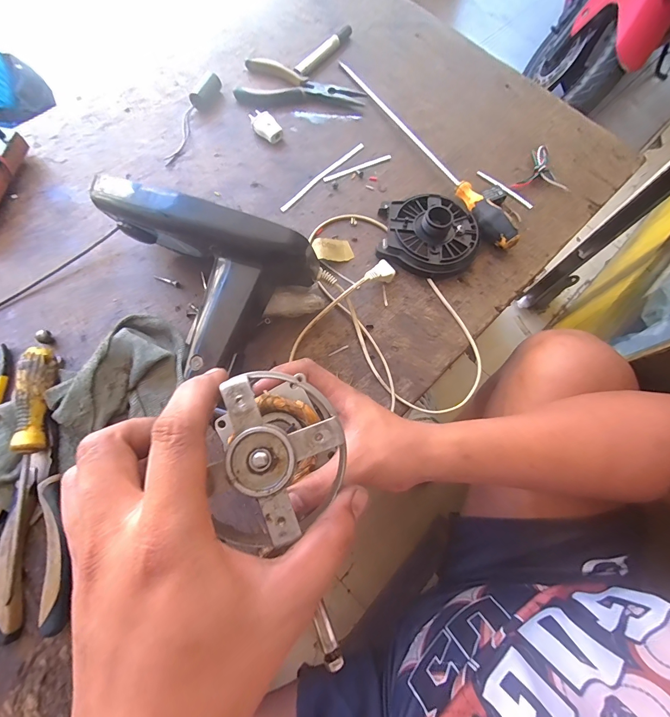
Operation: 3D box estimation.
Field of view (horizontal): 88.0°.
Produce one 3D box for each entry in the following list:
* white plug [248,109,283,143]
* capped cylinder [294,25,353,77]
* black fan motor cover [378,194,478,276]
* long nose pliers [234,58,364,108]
[{"bbox_3d":[-0.098,-0.325,0.489,0.031,0.019,0.054,-34,77,-12],"label":"white plug"},{"bbox_3d":[-0.017,-0.485,0.549,0.022,0.019,0.139,32,74,8],"label":"capped cylinder"},{"bbox_3d":[0.117,-0.158,0.431,0.119,0.036,0.109,10,72,1],"label":"black fan motor cover"},{"bbox_3d":[-0.050,-0.395,0.510,0.180,0.014,0.083,11,72,1],"label":"long nose pliers"}]

